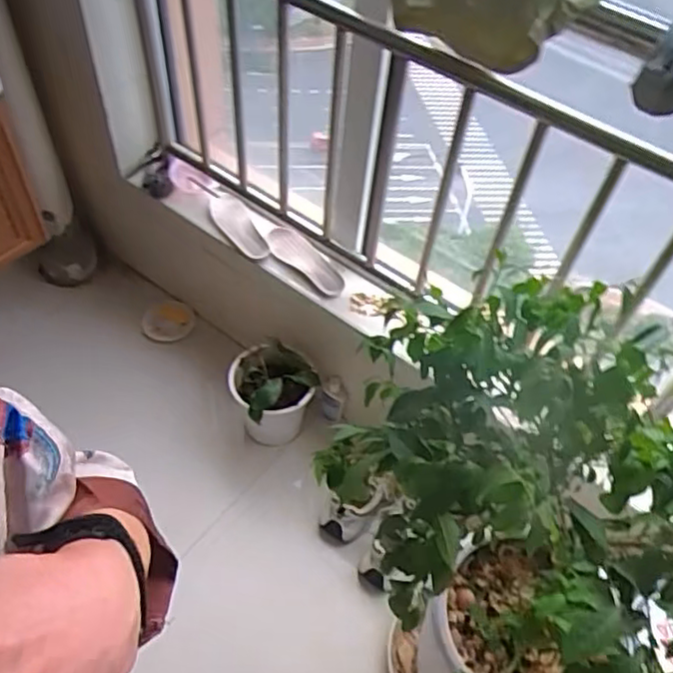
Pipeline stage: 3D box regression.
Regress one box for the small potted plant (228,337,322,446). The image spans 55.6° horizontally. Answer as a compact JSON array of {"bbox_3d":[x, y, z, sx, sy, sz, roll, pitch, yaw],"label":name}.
[{"bbox_3d":[-0.146,0.130,1.493,0.169,0.232,0.188,-30,62,-22],"label":"small potted plant"}]

